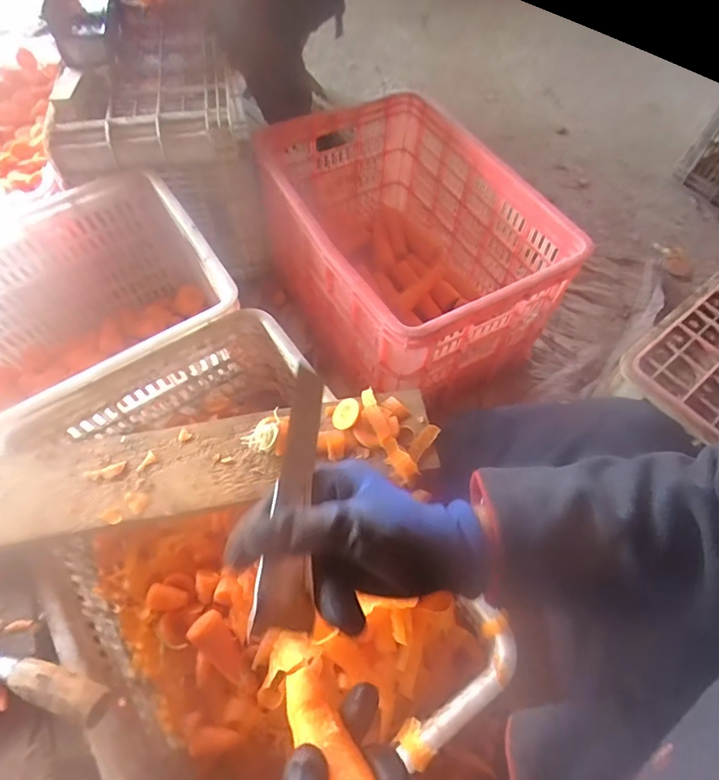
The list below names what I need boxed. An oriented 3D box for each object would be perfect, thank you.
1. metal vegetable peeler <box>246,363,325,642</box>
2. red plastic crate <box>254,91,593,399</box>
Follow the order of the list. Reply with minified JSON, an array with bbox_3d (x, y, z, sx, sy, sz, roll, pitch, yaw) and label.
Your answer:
[{"bbox_3d":[-0.040,0.065,0.306,0.035,0.007,0.161,11,71,-22],"label":"metal vegetable peeler"},{"bbox_3d":[0.067,-0.258,0.894,0.356,0.278,0.532,-26,64,-16],"label":"red plastic crate"}]

